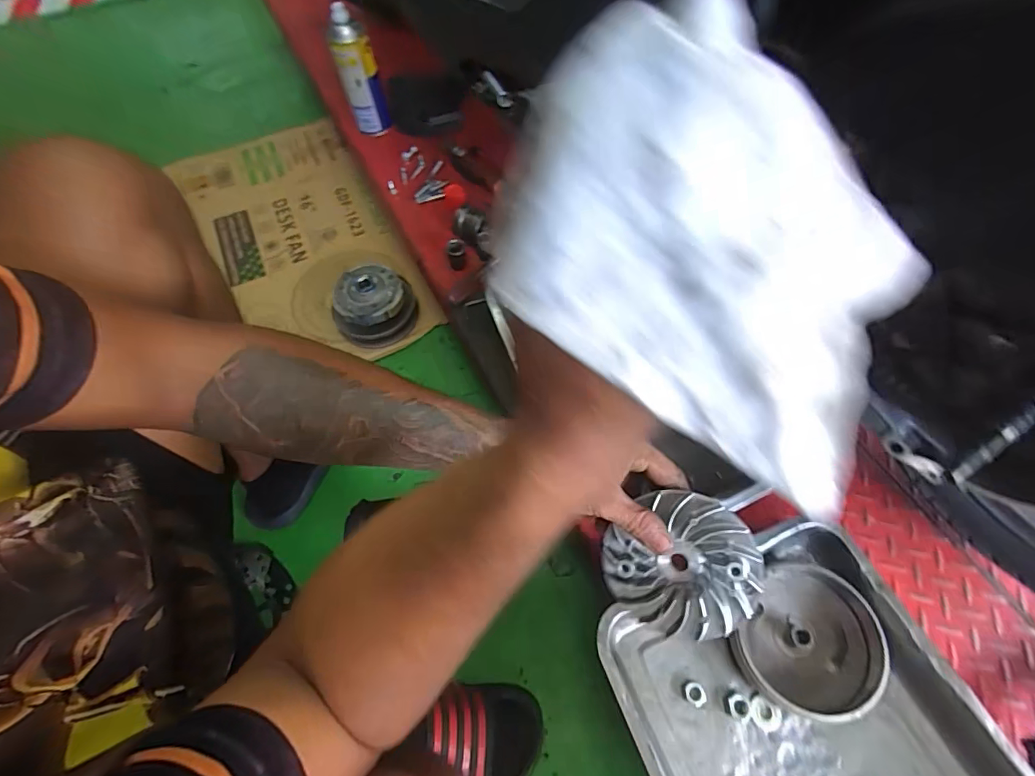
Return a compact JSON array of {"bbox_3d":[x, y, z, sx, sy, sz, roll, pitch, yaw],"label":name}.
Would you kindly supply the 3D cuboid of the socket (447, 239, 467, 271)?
[{"bbox_3d":[-0.091,-0.197,0.733,0.026,0.045,0.026,-1,62,2],"label":"socket"}]

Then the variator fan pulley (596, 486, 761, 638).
[{"bbox_3d":[0.126,0.134,0.370,0.109,0.015,0.107,1,93,20],"label":"variator fan pulley"}]

